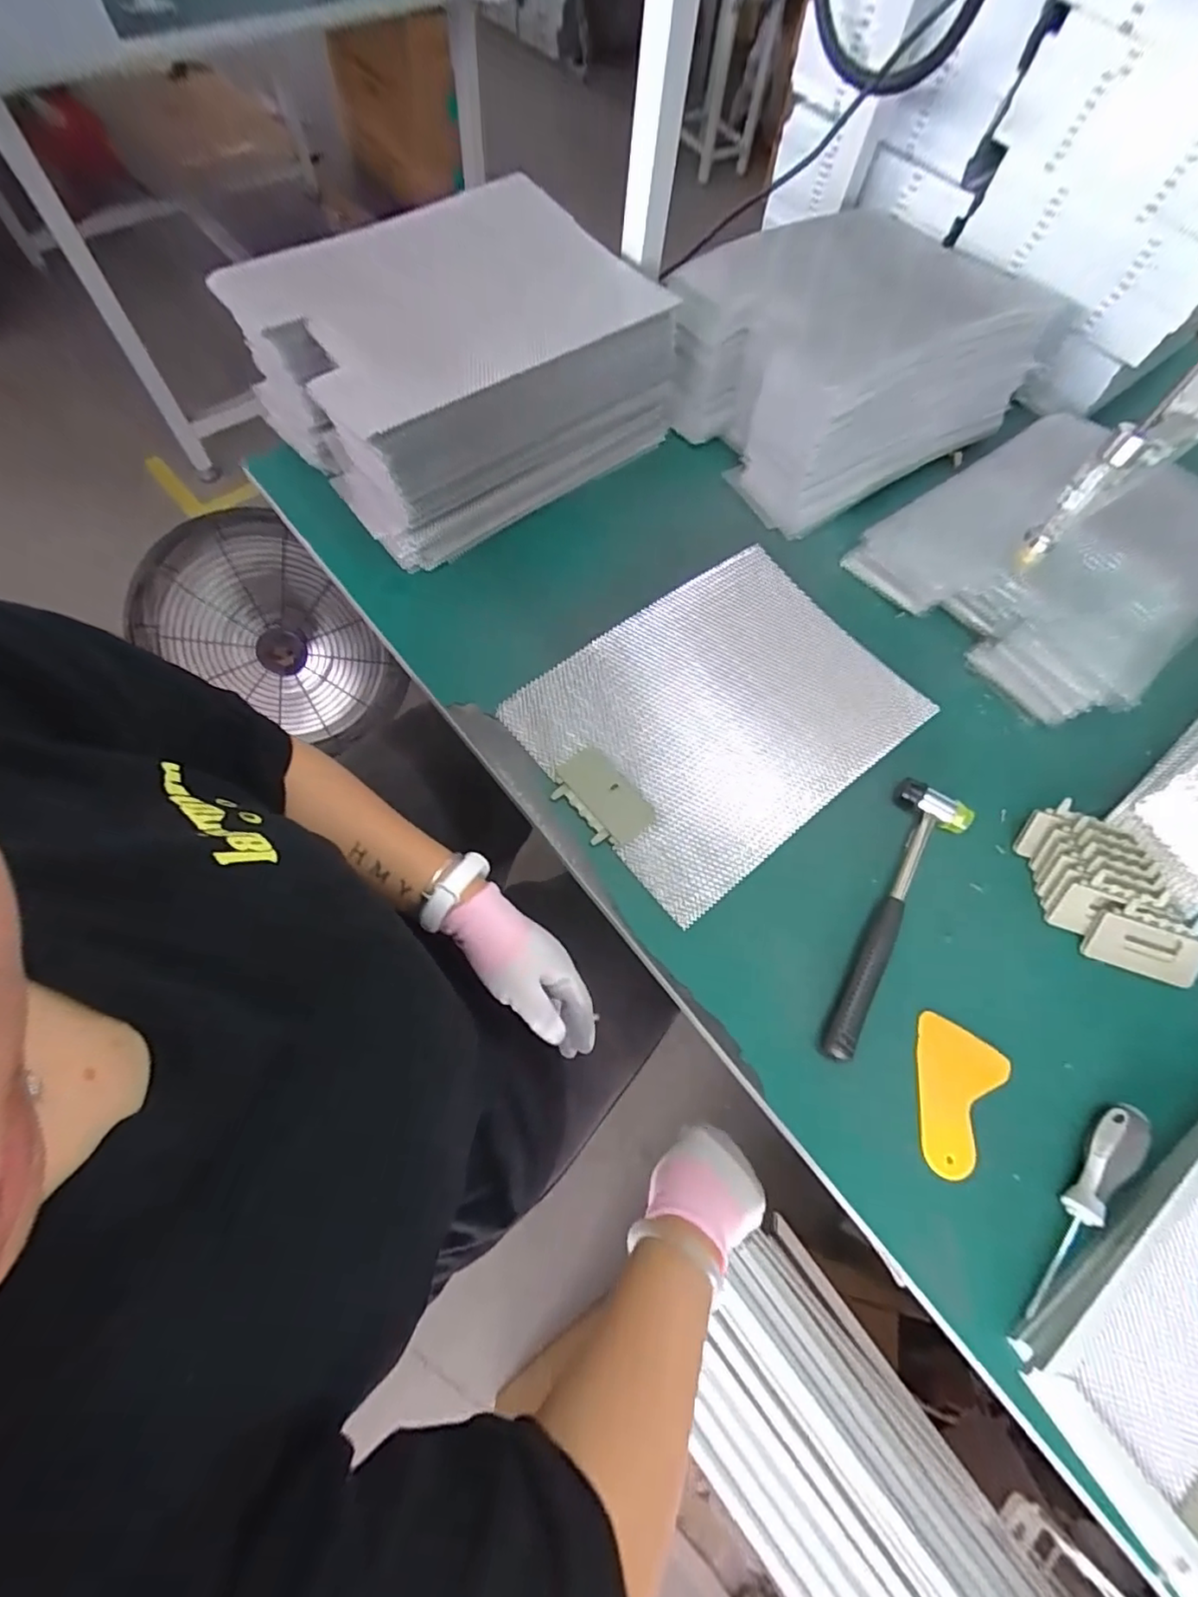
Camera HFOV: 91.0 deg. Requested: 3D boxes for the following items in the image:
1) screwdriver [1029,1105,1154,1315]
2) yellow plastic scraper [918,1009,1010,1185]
[{"bbox_3d":[0.329,0.277,0.402,0.024,0.027,0.152,42,72,13],"label":"screwdriver"},{"bbox_3d":[0.260,0.220,0.433,0.069,0.004,0.101,28,70,8],"label":"yellow plastic scraper"}]

